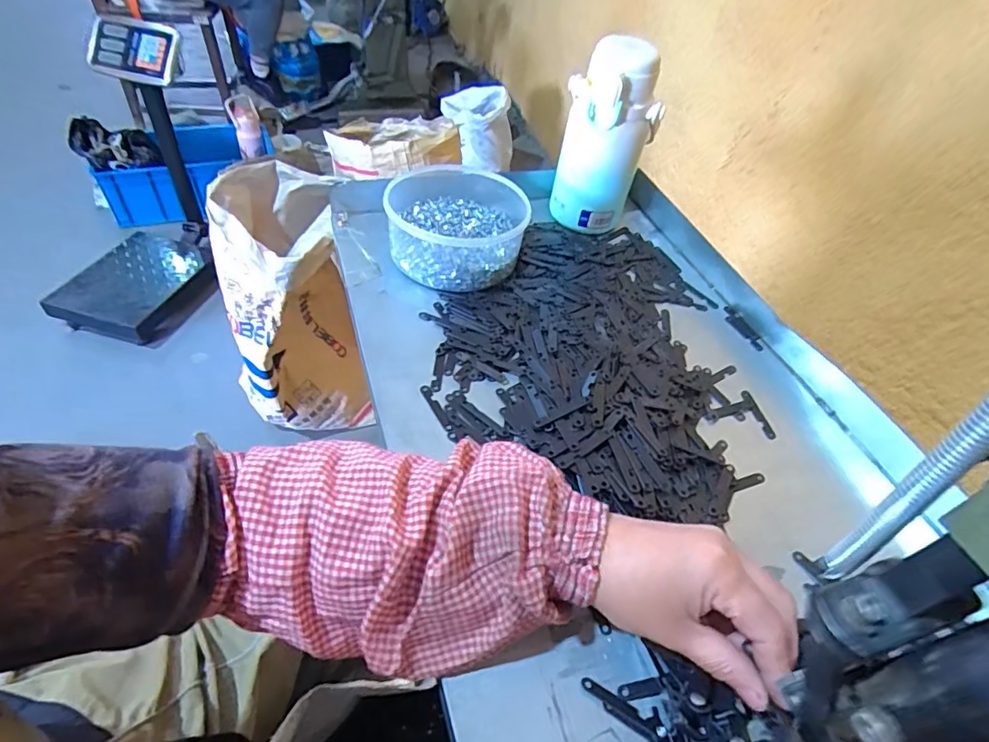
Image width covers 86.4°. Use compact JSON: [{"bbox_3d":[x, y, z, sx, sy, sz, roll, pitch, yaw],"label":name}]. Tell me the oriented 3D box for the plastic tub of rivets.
[{"bbox_3d":[-0.039,-0.165,0.584,0.150,0.065,0.170,2,47,-5],"label":"plastic tub of rivets"}]

